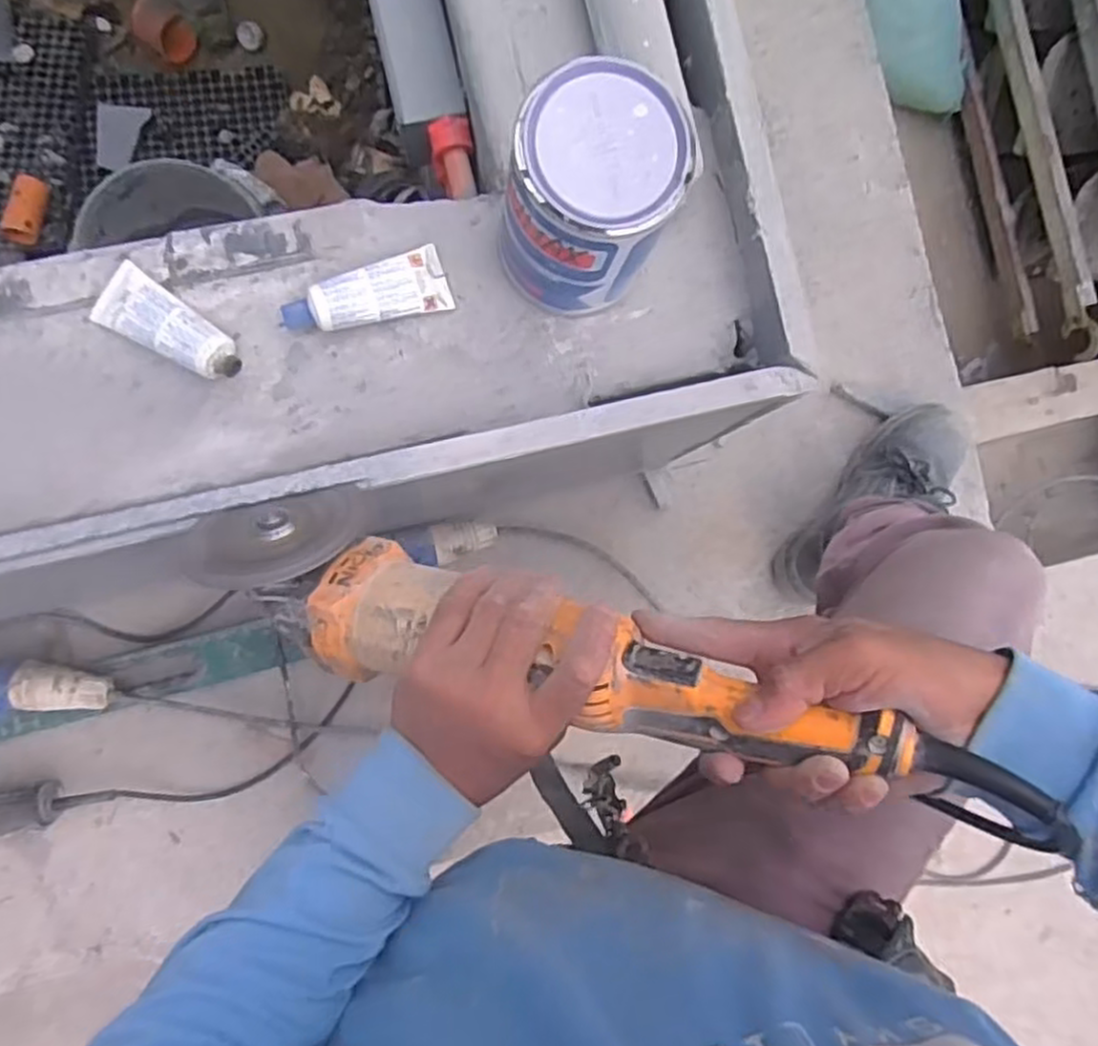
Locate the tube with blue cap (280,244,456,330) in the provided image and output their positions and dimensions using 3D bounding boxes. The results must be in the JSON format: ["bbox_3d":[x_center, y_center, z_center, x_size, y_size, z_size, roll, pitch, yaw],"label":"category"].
[{"bbox_3d":[-0.122,-0.154,0.495,0.109,0.021,0.042,-16,88,-7],"label":"tube with blue cap"}]

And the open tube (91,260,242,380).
[{"bbox_3d":[-0.249,-0.125,0.481,0.100,0.022,0.042,38,84,-3],"label":"open tube"}]

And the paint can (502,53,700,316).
[{"bbox_3d":[0.024,-0.197,0.464,0.095,0.124,0.102,0,87,-6],"label":"paint can"}]

